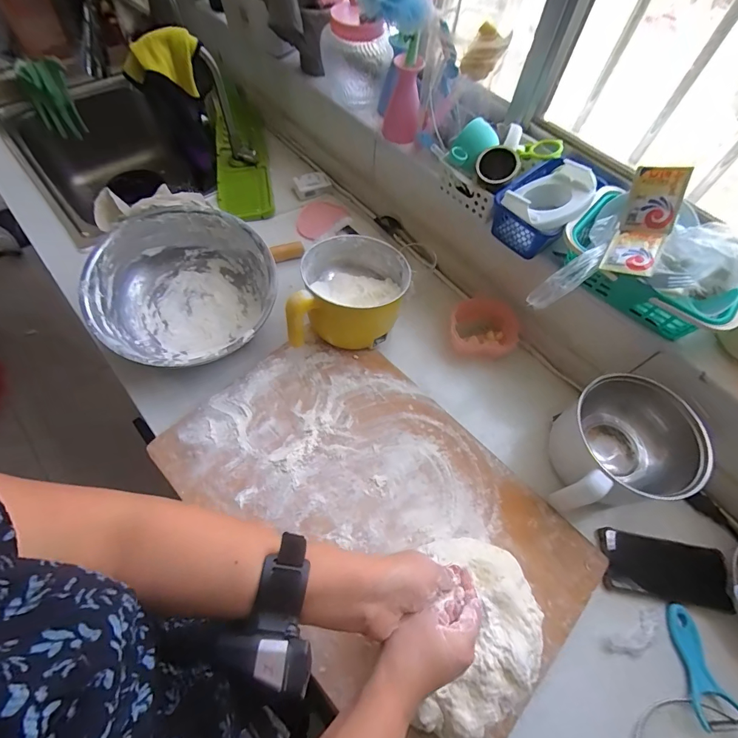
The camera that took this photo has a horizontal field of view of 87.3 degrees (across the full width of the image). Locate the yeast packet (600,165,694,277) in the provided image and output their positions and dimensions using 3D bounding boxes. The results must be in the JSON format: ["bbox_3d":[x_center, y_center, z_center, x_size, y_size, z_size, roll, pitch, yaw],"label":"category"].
[{"bbox_3d":[0.345,-0.180,0.485,0.059,0.043,0.134,22,91,8],"label":"yeast packet"}]

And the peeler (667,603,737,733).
[{"bbox_3d":[0.410,0.362,0.475,0.055,0.029,0.120,0,63,-3],"label":"peeler"}]

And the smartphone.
[{"bbox_3d":[0.405,0.273,0.530,0.159,0.013,0.079,8,61,6],"label":"smartphone"}]

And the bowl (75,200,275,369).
[{"bbox_3d":[-0.287,-0.122,0.622,0.261,0.109,0.258,2,62,-3],"label":"bowl"}]

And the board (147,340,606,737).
[{"bbox_3d":[0.007,0.189,0.539,0.354,0.018,0.556,-40,72,-20],"label":"board"}]

